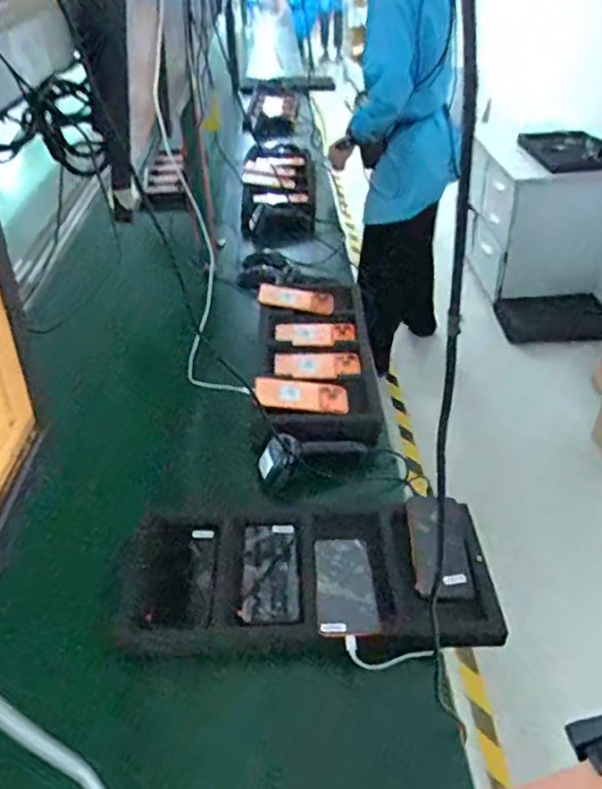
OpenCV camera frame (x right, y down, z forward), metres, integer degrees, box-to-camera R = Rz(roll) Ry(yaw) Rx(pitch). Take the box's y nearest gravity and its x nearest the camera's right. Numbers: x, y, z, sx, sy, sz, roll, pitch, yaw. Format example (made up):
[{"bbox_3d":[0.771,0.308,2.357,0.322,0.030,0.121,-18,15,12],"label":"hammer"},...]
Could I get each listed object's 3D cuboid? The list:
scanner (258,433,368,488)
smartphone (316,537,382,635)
[{"bbox_3d":[0.017,0.095,1.054,0.182,0.055,0.069,-14,39,-15],"label":"scanner"},{"bbox_3d":[0.058,0.252,0.848,0.075,0.009,0.167,-3,37,-1],"label":"smartphone"}]

